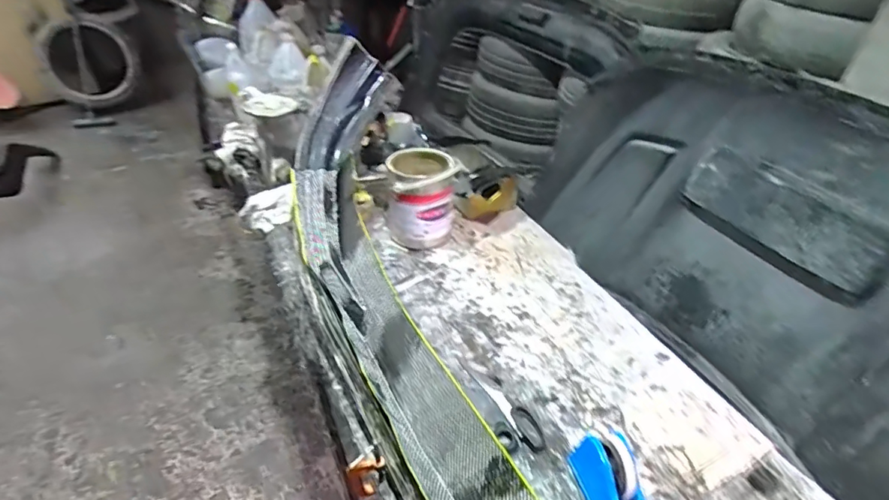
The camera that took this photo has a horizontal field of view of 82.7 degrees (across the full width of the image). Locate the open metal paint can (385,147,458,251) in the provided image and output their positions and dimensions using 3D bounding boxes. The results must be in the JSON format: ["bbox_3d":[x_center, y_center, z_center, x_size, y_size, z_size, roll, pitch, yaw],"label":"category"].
[{"bbox_3d":[-0.061,-0.141,1.296,0.169,0.208,0.190,-2,39,-6],"label":"open metal paint can"}]

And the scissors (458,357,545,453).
[{"bbox_3d":[0.103,0.270,0.915,0.077,0.018,0.230,-10,40,-15],"label":"scissors"}]

